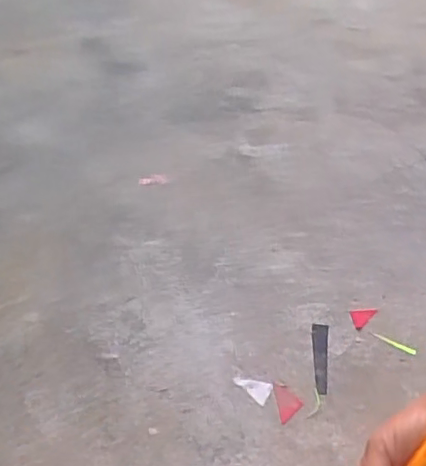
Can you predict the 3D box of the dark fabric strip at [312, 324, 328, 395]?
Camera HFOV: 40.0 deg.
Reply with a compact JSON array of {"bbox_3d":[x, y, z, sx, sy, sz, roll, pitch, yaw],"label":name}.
[{"bbox_3d":[0.258,0.296,1.400,0.039,0.009,0.206,7,38,3],"label":"dark fabric strip"}]

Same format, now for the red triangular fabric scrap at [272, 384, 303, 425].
[{"bbox_3d":[0.170,0.380,1.310,0.055,0.011,0.091,-3,39,-10],"label":"red triangular fabric scrap"}]

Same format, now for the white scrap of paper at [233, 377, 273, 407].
[{"bbox_3d":[0.089,0.351,1.333,0.086,0.009,0.056,21,41,20],"label":"white scrap of paper"}]

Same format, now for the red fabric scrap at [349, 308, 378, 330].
[{"bbox_3d":[0.372,0.209,1.485,0.052,0.009,0.085,31,45,29],"label":"red fabric scrap"}]

